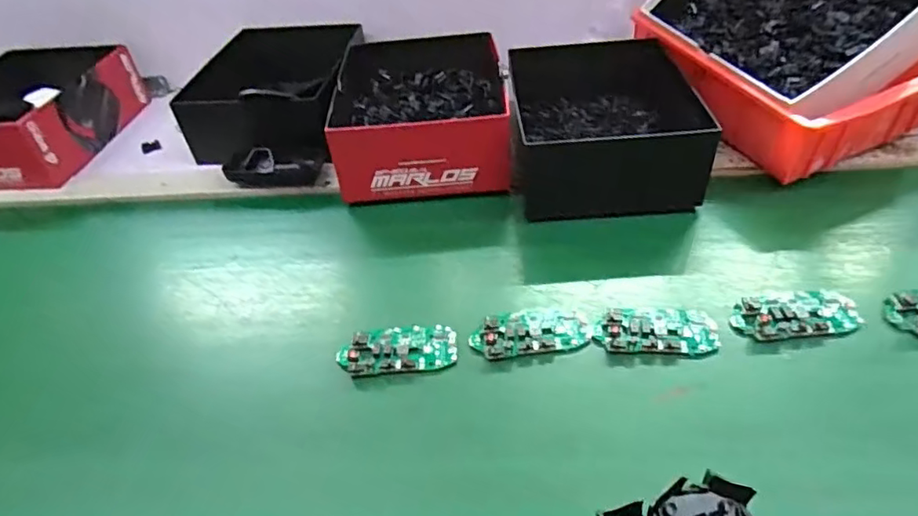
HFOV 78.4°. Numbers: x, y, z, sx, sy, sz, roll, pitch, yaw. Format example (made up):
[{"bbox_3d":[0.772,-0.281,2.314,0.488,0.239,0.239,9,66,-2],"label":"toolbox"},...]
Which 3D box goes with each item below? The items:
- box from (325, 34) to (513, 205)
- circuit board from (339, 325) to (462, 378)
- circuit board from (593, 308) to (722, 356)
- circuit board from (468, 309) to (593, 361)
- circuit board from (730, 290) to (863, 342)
[{"bbox_3d":[-0.047,-0.174,0.673,0.185,0.091,0.246,-7,43,-1],"label":"box"},{"bbox_3d":[-0.050,0.077,0.472,0.095,0.017,0.045,-6,43,0],"label":"circuit board"},{"bbox_3d":[0.162,0.060,0.463,0.095,0.008,0.046,1,44,8],"label":"circuit board"},{"bbox_3d":[0.060,0.061,0.473,0.098,0.016,0.047,-10,43,-4],"label":"circuit board"},{"bbox_3d":[0.277,0.044,0.464,0.100,0.010,0.050,-4,43,3],"label":"circuit board"}]

